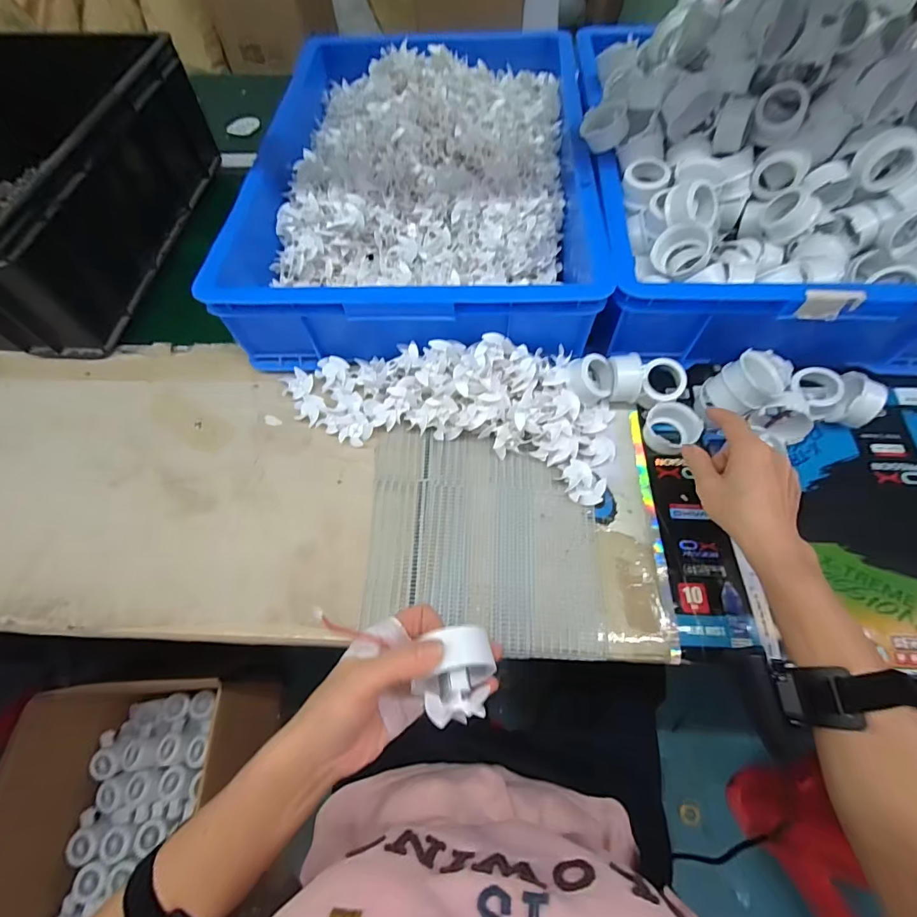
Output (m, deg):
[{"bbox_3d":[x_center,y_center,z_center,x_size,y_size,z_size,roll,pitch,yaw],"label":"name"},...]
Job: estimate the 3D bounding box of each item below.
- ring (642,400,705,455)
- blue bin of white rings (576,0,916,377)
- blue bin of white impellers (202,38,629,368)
[{"bbox_3d":[0.227,-0.032,0.470,0.047,0.031,0.051,-1,62,2],"label":"ring"},{"bbox_3d":[0.357,-0.359,0.508,0.407,0.197,0.489,-1,62,2],"label":"blue bin of white rings"},{"bbox_3d":[-0.049,-0.390,0.603,0.411,0.115,0.582,0,62,2],"label":"blue bin of white impellers"}]

